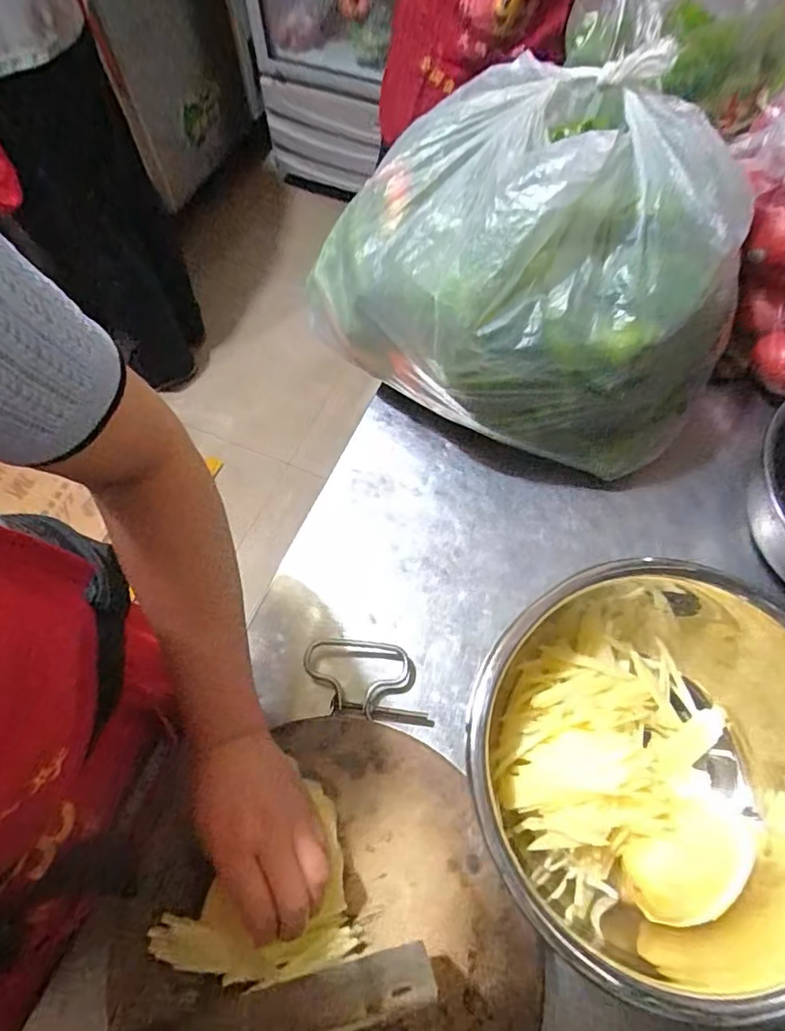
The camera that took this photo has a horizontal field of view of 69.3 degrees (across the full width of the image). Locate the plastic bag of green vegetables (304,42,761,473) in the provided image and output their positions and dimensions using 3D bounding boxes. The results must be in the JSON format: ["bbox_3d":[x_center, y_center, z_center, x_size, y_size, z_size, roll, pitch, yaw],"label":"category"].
[{"bbox_3d":[0.119,-0.231,0.525,0.385,0.214,0.255,41,71,17],"label":"plastic bag of green vegetables"}]

